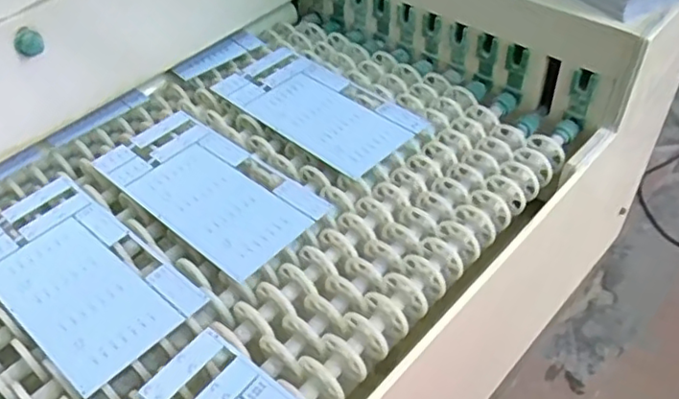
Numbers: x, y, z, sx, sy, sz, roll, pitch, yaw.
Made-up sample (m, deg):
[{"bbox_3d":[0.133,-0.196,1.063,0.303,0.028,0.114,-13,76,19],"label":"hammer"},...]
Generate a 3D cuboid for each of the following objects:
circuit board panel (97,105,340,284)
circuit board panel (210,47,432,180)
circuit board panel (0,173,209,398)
[{"bbox_3d":[-0.122,-0.014,0.565,0.217,0.007,0.109,31,54,29],"label":"circuit board panel"},{"bbox_3d":[-0.025,-0.099,0.650,0.218,0.011,0.115,33,55,31],"label":"circuit board panel"},{"bbox_3d":[-0.217,0.054,0.501,0.220,0.004,0.106,32,54,30],"label":"circuit board panel"}]

